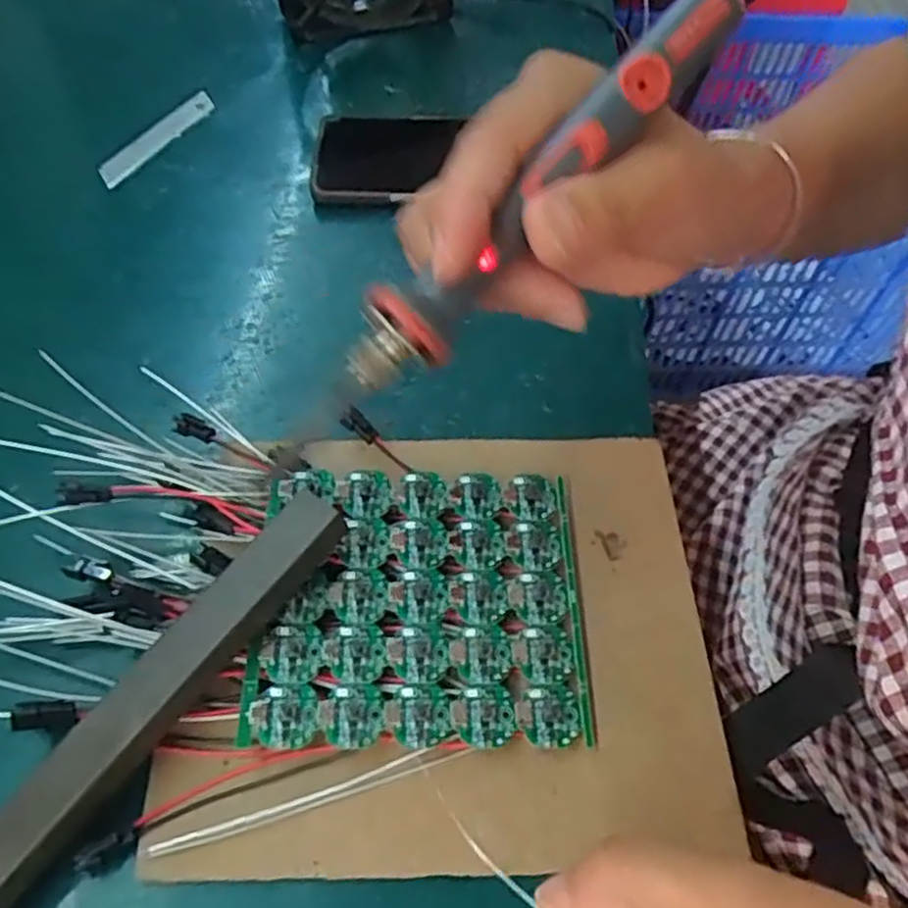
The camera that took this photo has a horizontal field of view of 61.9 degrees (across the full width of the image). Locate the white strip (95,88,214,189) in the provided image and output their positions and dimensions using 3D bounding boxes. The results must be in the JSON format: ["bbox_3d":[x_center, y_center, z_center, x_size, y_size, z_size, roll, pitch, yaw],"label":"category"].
[{"bbox_3d":[-0.186,-0.201,0.479,0.019,0.007,0.100,23,58,16],"label":"white strip"}]

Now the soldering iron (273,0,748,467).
[{"bbox_3d":[0.023,-0.072,0.205,0.181,0.017,0.018,-47,65,-2],"label":"soldering iron"}]

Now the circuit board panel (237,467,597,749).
[{"bbox_3d":[-0.012,0.055,0.286,0.118,0.017,0.106,-1,55,0],"label":"circuit board panel"}]

